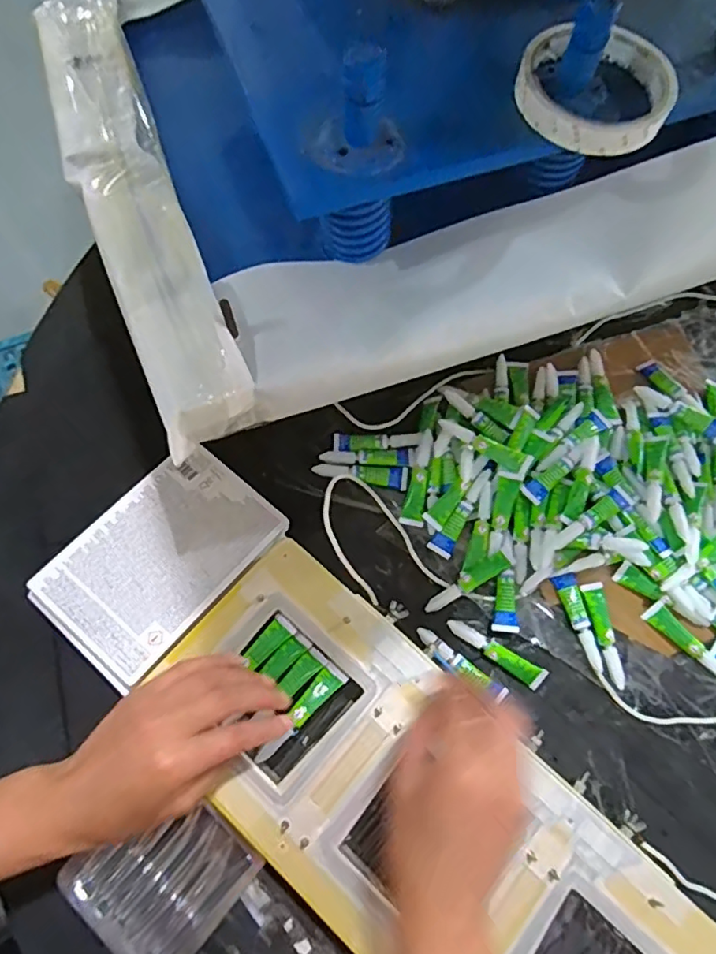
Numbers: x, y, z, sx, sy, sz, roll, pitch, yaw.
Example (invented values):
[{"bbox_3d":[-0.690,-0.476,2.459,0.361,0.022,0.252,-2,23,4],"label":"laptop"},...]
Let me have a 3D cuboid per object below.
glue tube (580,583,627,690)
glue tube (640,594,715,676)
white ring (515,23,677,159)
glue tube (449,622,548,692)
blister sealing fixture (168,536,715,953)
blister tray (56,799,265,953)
[{"bbox_3d":[0.197,0.126,0.464,0.020,0.013,0.080,-7,72,-4],"label":"glue tube"},{"bbox_3d":[0.266,0.134,0.463,0.021,0.013,0.081,-39,77,-13],"label":"glue tube"},{"bbox_3d":[0.139,-0.229,0.341,0.087,0.016,0.087,1,70,-3],"label":"white ring"},{"bbox_3d":[0.109,0.139,0.460,0.082,0.010,0.016,33,74,9],"label":"glue tube"},{"bbox_3d":[0.050,0.239,0.394,0.176,0.015,0.419,-43,78,-14],"label":"blister sealing fixture"},{"bbox_3d":[-0.135,0.274,0.400,0.098,0.025,0.101,39,75,11],"label":"blister tray"}]

